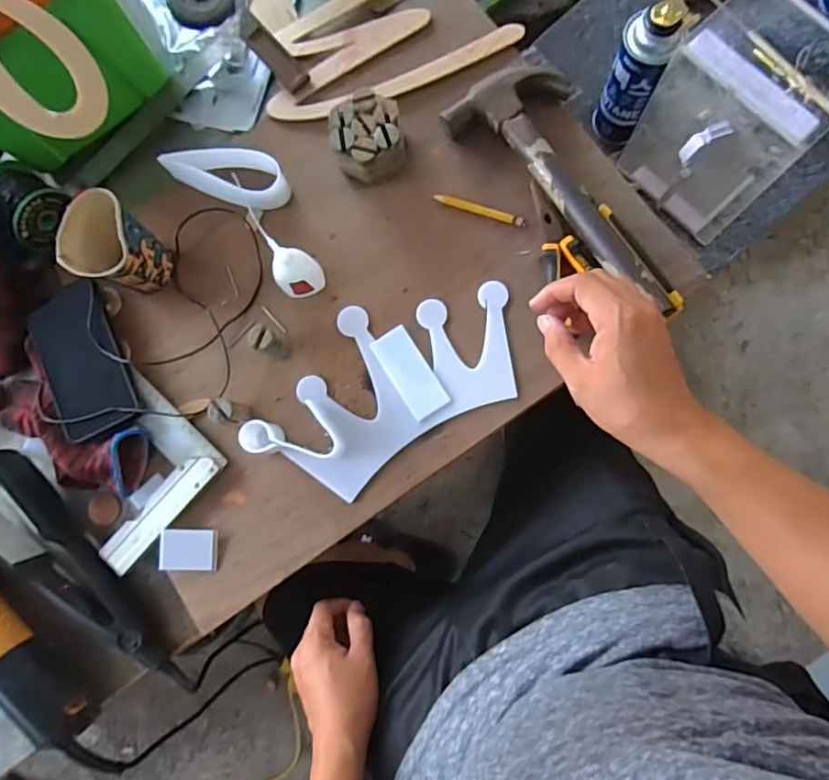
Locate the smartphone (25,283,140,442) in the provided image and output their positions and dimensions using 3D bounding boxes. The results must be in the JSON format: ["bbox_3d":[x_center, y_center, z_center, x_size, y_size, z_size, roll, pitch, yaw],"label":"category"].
[{"bbox_3d":[-0.339,-0.029,0.569,0.077,0.014,0.155,-27,82,2],"label":"smartphone"}]

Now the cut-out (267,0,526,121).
[{"bbox_3d":[-0.038,-0.406,0.608,0.263,0.030,0.204,-12,83,4],"label":"cut-out"}]

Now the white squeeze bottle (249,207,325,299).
[{"bbox_3d":[-0.118,-0.118,0.527,0.034,0.119,0.037,12,85,7],"label":"white squeeze bottle"}]

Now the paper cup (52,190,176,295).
[{"bbox_3d":[-0.286,-0.136,0.558,0.070,0.089,0.076,-1,84,5],"label":"paper cup"}]

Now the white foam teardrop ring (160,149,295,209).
[{"bbox_3d":[-0.196,-0.224,0.591,0.127,0.043,0.050,20,86,7],"label":"white foam teardrop ring"}]

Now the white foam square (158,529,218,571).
[{"bbox_3d":[-0.220,0.156,0.551,0.053,0.010,0.039,1,84,5],"label":"white foam square"}]

